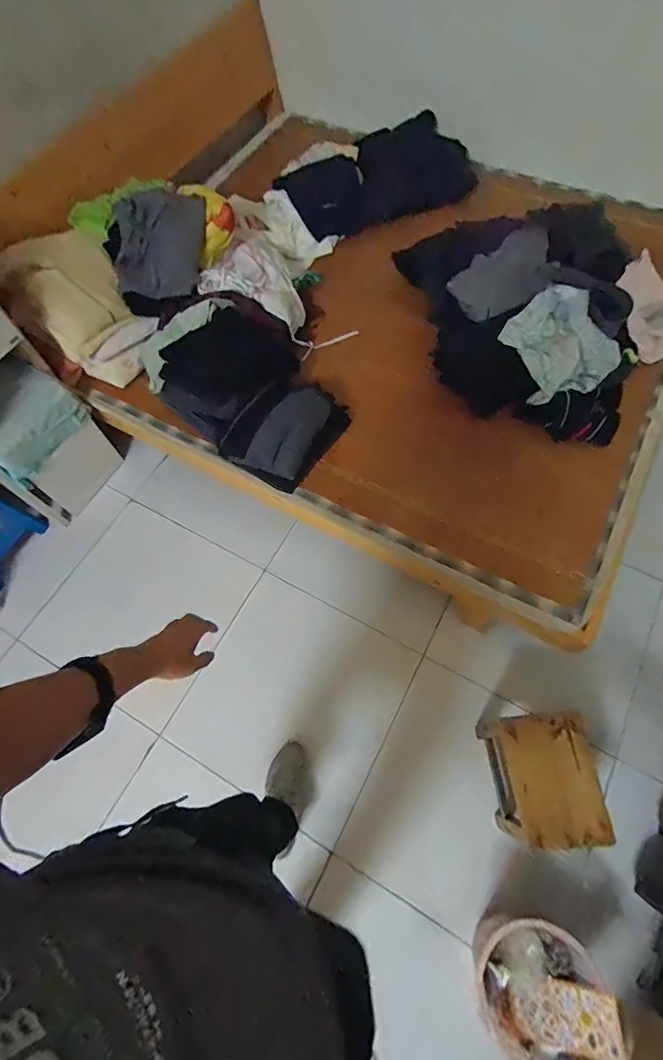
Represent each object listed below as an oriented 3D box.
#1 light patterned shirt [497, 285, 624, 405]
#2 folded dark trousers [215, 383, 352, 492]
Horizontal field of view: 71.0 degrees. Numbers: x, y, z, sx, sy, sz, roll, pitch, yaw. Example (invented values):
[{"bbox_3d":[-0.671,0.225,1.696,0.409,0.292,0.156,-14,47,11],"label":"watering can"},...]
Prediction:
[{"bbox_3d":[0.699,-0.558,1.378,0.281,0.196,0.268,-1,65,1],"label":"light patterned shirt"},{"bbox_3d":[-0.133,-0.297,1.383,0.245,0.137,0.341,32,70,15],"label":"folded dark trousers"}]

